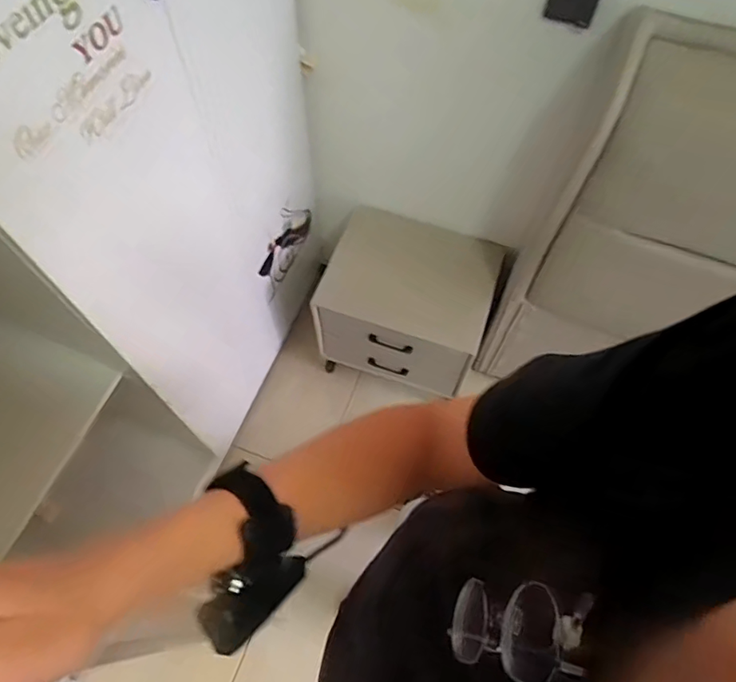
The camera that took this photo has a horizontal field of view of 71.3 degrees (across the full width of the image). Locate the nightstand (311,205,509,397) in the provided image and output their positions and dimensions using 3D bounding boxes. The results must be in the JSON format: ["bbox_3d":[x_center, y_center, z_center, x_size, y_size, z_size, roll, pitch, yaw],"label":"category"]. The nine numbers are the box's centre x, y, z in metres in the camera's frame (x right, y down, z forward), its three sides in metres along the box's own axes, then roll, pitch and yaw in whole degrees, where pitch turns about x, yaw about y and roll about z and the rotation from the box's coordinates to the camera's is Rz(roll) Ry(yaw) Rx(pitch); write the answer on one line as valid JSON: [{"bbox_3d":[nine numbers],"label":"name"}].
[{"bbox_3d":[0.112,-0.098,1.535,0.465,0.437,0.351,17,64,7],"label":"nightstand"}]

